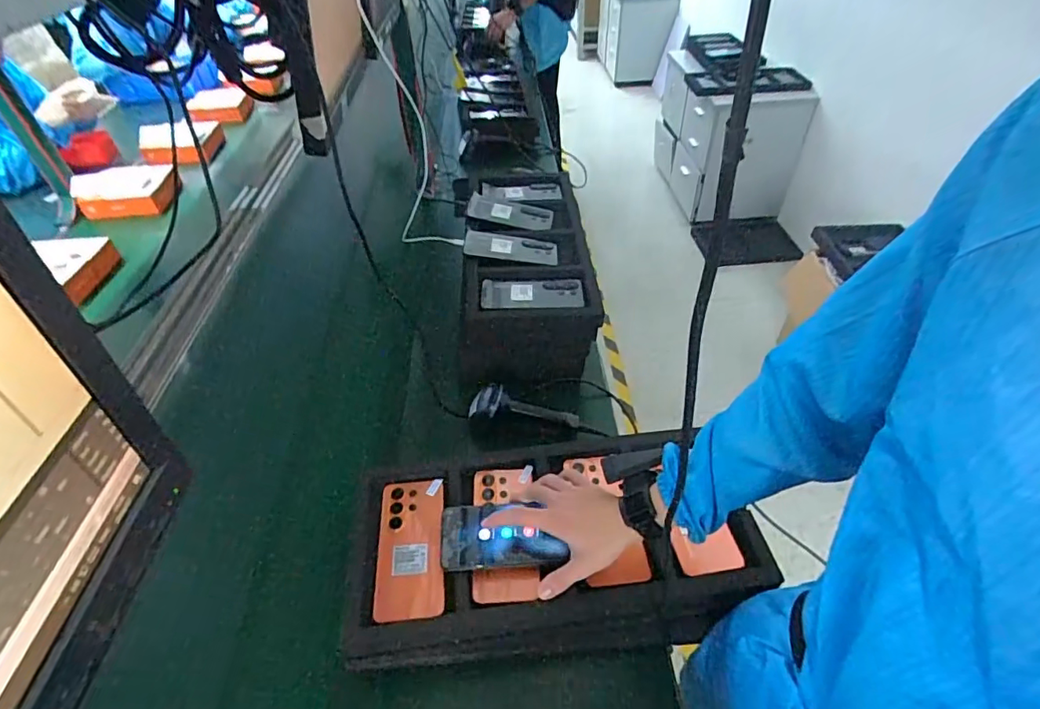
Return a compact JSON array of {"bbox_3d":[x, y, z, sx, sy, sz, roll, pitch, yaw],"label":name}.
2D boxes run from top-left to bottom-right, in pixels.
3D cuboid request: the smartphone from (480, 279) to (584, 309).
[{"bbox_3d":[0.021,-0.104,0.880,0.169,0.011,0.080,1,45,3],"label":"smartphone"}]

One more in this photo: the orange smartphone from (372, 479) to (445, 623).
[{"bbox_3d":[-0.133,0.230,0.631,0.077,0.011,0.173,-5,45,-3],"label":"orange smartphone"}]

